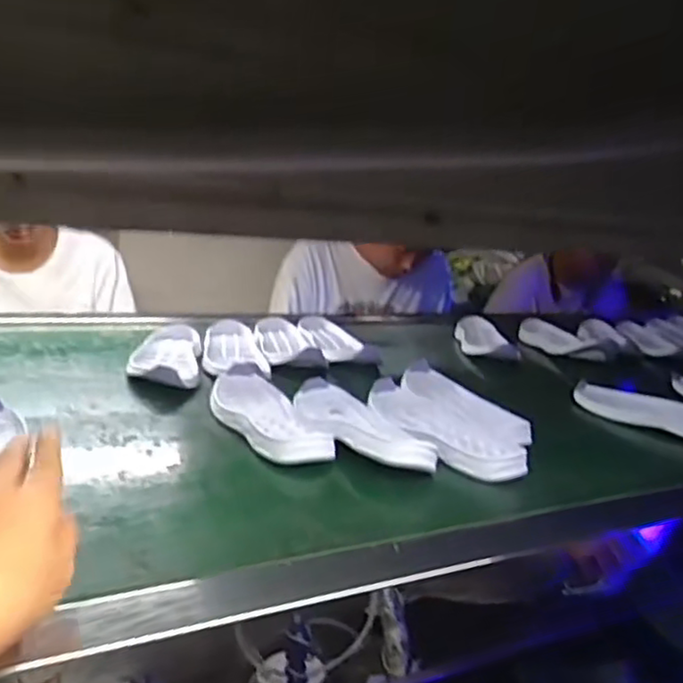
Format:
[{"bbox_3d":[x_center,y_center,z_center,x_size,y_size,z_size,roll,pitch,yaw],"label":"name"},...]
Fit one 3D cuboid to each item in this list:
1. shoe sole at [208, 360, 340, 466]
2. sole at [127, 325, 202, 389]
[{"bbox_3d":[-0.077,0.066,0.682,0.081,0.024,0.200,0,15,-23],"label":"shoe sole"},{"bbox_3d":[-0.211,0.016,0.830,0.077,0.027,0.189,4,14,-12],"label":"sole"}]

